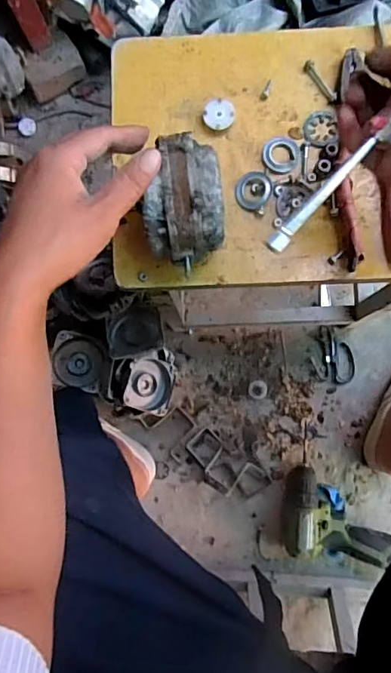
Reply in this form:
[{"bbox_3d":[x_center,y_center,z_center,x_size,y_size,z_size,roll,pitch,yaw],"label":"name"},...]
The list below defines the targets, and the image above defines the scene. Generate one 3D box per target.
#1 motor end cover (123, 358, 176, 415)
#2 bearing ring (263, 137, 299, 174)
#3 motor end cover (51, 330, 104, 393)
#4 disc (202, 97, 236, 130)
[{"bbox_3d":[-0.070,0.075,0.791,0.080,0.018,0.081,22,71,-30],"label":"motor end cover"},{"bbox_3d":[0.076,-0.162,0.453,0.031,0.004,0.035,2,81,2],"label":"bearing ring"},{"bbox_3d":[-0.181,0.039,0.791,0.072,0.031,0.085,5,81,3],"label":"motor end cover"},{"bbox_3d":[0.021,-0.200,0.458,0.029,0.008,0.029,0,82,2],"label":"disc"}]

